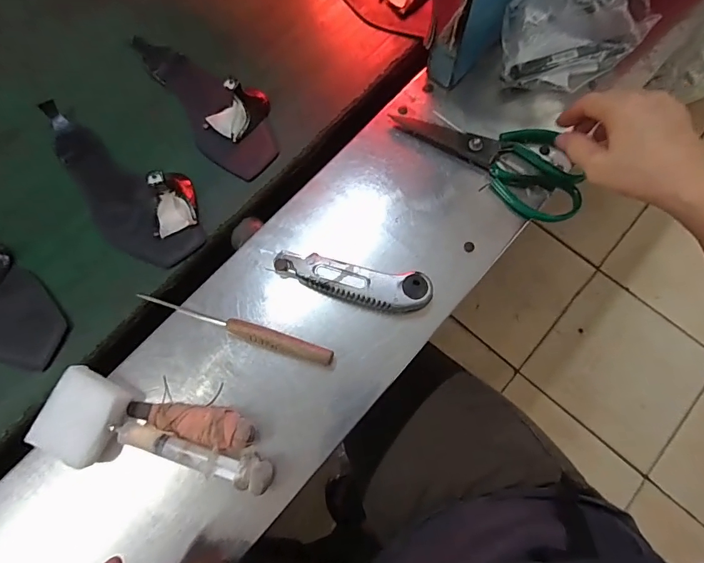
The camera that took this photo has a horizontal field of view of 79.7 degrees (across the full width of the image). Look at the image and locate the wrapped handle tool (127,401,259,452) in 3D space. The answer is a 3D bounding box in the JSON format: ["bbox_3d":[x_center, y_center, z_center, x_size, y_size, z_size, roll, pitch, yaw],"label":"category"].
[{"bbox_3d":[-0.138,0.118,0.357,0.116,0.026,0.031,10,72,4],"label":"wrapped handle tool"}]

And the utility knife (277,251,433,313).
[{"bbox_3d":[-0.001,0.001,0.396,0.147,0.019,0.039,11,72,5],"label":"utility knife"}]

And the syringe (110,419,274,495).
[{"bbox_3d":[-0.130,0.143,0.351,0.134,0.023,0.026,14,72,6],"label":"syringe"}]

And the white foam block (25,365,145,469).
[{"bbox_3d":[-0.227,0.116,0.358,0.059,0.032,0.068,25,74,9],"label":"white foam block"}]

